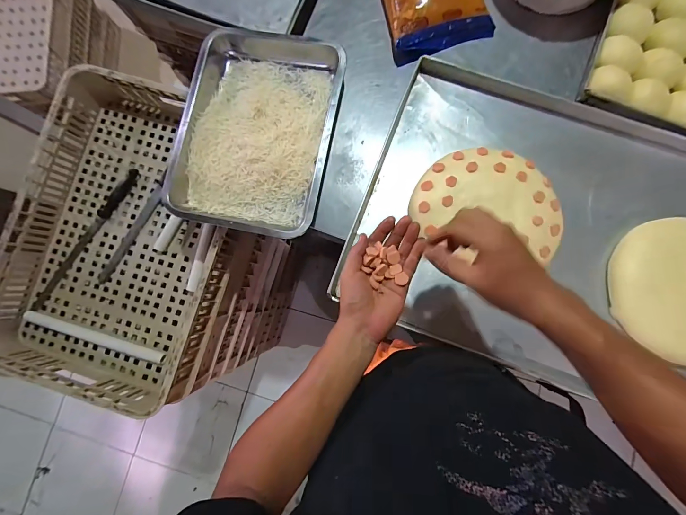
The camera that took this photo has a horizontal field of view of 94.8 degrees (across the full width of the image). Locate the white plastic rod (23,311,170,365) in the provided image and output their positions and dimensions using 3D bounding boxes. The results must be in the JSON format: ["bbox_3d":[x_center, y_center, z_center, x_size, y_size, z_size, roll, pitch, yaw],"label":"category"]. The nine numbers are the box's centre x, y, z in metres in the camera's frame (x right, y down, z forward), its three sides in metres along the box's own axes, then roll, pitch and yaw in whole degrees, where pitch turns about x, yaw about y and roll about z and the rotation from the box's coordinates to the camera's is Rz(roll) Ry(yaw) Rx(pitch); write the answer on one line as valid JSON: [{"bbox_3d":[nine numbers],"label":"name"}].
[{"bbox_3d":[-0.516,0.168,0.658,0.313,0.024,0.024,16,85,6],"label":"white plastic rod"}]

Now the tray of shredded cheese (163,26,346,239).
[{"bbox_3d":[-0.150,-0.225,0.558,0.272,0.048,0.362,11,85,4],"label":"tray of shredded cheese"}]

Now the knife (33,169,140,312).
[{"bbox_3d":[-0.556,-0.045,0.680,0.032,0.014,0.354,33,87,8],"label":"knife"}]

